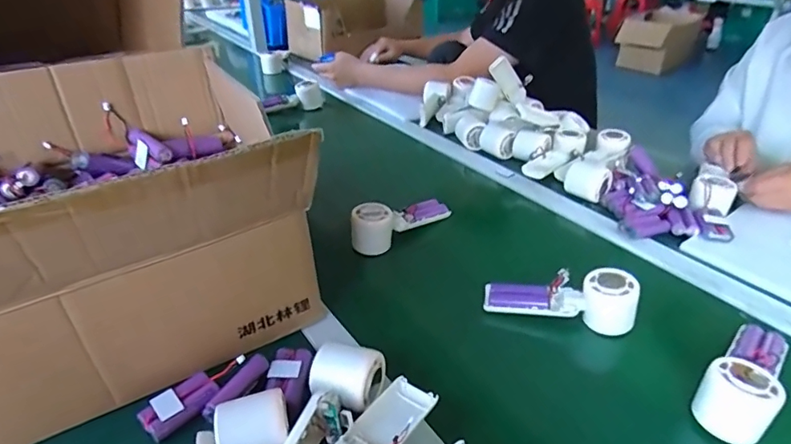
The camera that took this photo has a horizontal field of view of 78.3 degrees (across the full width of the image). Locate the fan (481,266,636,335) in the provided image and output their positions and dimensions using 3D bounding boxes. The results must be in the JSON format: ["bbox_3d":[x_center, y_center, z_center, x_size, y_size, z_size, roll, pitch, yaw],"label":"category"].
[{"bbox_3d":[0.191,0.080,0.570,0.163,0.060,0.057,7,34,12],"label":"fan"}]

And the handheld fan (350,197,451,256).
[{"bbox_3d":[0.007,-0.009,0.712,0.159,0.061,0.047,-27,41,-34],"label":"handheld fan"}]

